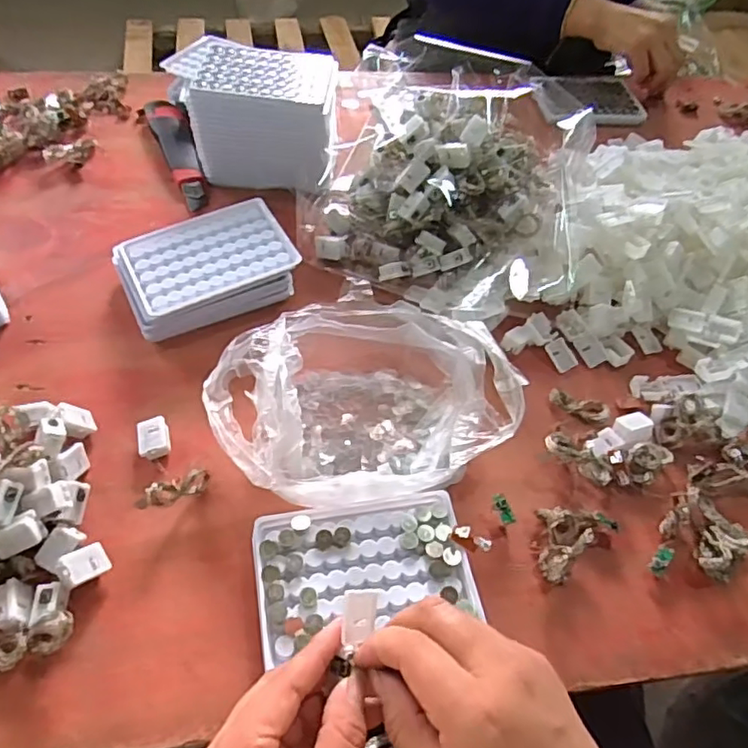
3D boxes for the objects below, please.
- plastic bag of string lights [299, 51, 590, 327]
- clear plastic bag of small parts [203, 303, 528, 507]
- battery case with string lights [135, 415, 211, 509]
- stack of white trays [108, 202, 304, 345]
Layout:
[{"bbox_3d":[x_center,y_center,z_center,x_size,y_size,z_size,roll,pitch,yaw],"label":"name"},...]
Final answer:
[{"bbox_3d":[0.058,-0.166,0.527,0.249,0.134,0.200,10,53,4],"label":"plastic bag of string lights"},{"bbox_3d":[-0.009,0.017,0.431,0.192,0.050,0.164,-27,60,-22],"label":"clear plastic bag of small parts"},{"bbox_3d":[-0.140,0.059,0.412,0.044,0.026,0.072,-11,55,-12],"label":"battery case with string lights"},{"bbox_3d":[-0.143,-0.091,0.513,0.138,0.040,0.093,-23,58,-20],"label":"stack of white trays"}]

